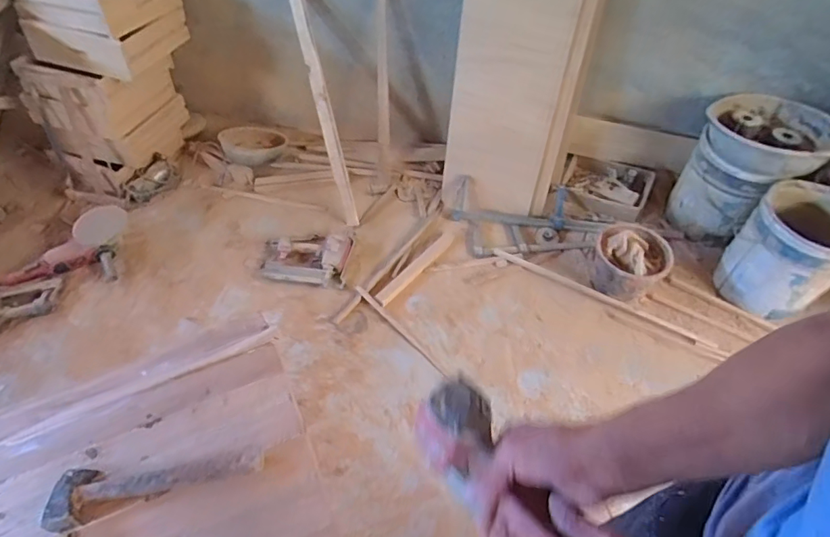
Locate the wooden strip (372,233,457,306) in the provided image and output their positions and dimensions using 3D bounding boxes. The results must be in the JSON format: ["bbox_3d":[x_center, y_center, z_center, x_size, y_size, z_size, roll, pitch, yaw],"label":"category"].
[{"bbox_3d":[0.005,-0.008,1.658,0.052,0.022,0.360,36,61,22],"label":"wooden strip"}]

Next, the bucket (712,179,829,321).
[{"bbox_3d":[1.114,-0.048,1.453,0.319,0.346,0.269,-33,60,-22],"label":"bucket"}]

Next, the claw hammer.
[{"bbox_3d":[-0.404,0.342,0.765,0.313,0.035,0.087,-6,55,-5],"label":"claw hammer"}]

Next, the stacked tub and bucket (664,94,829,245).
[{"bbox_3d":[1.006,-0.287,1.522,0.305,0.422,0.322,0,53,1],"label":"stacked tub and bucket"}]

